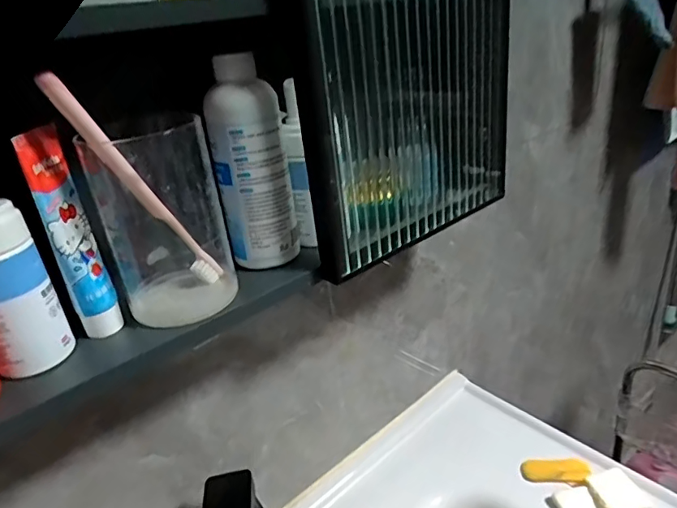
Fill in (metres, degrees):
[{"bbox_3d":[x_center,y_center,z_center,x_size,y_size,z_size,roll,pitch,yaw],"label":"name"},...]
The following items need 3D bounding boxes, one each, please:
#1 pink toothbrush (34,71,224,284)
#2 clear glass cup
[{"bbox_3d":[-0.129,-0.038,0.332,0.011,0.181,0.014,9,56,31],"label":"pink toothbrush"},{"bbox_3d":[-0.123,-0.024,0.357,0.076,0.133,0.075,-11,26,-7],"label":"clear glass cup"}]

